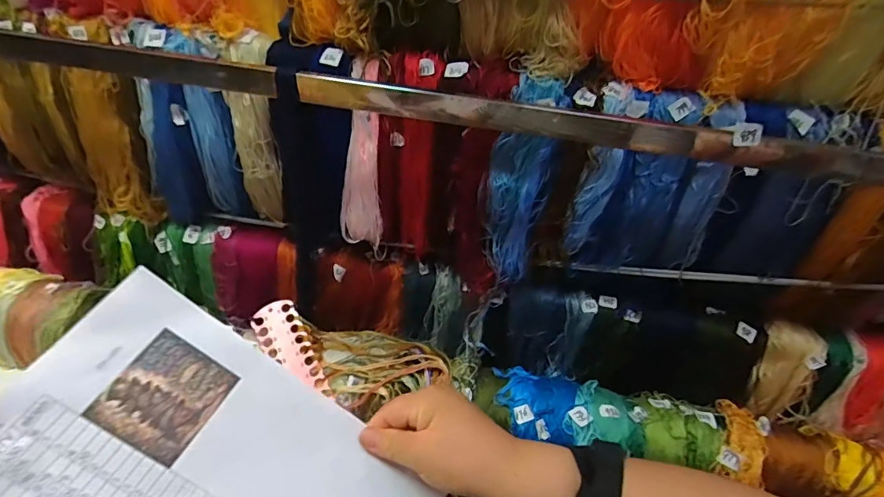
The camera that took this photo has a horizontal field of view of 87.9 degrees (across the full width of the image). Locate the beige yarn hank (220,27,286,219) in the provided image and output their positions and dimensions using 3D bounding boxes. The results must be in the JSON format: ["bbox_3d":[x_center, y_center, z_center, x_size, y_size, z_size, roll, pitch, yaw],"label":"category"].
[{"bbox_3d":[-0.253,-0.149,0.624,0.062,0.246,0.043,2,34,-7],"label":"beige yarn hank"}]

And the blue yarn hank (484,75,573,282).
[{"bbox_3d":[0.097,-0.078,0.584,0.080,0.247,0.049,10,34,5],"label":"blue yarn hank"}]

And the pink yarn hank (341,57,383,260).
[{"bbox_3d":[-0.103,-0.114,0.604,0.053,0.240,0.034,5,34,-3],"label":"pink yarn hank"}]

